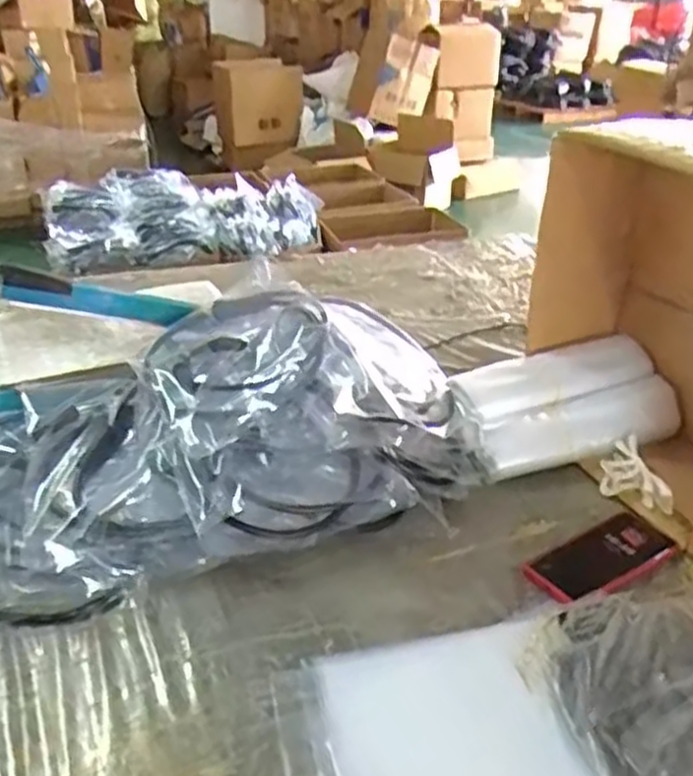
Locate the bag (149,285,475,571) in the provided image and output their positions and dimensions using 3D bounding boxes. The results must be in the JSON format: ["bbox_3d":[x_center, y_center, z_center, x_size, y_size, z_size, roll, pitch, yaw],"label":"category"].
[{"bbox_3d":[-0.038,0.011,0.948,0.361,0.170,0.326,-10,30,-17],"label":"bag"}]

